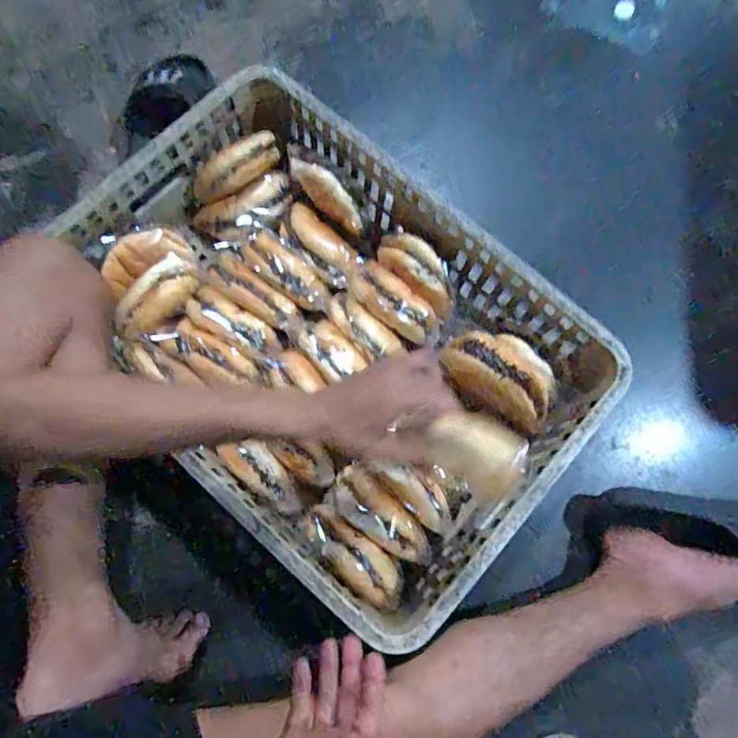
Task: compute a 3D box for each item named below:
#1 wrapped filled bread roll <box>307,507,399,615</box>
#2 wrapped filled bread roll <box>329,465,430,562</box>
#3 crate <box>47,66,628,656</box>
[{"bbox_3d":[-0.018,0.214,0.587,0.137,0.038,0.053,37,77,8],"label":"wrapped filled bread roll"},{"bbox_3d":[0.014,0.177,0.608,0.061,0.053,0.150,-42,80,-11],"label":"wrapped filled bread roll"},{"bbox_3d":[-0.057,-0.046,0.659,0.625,0.138,0.440,41,78,9],"label":"crate"}]

